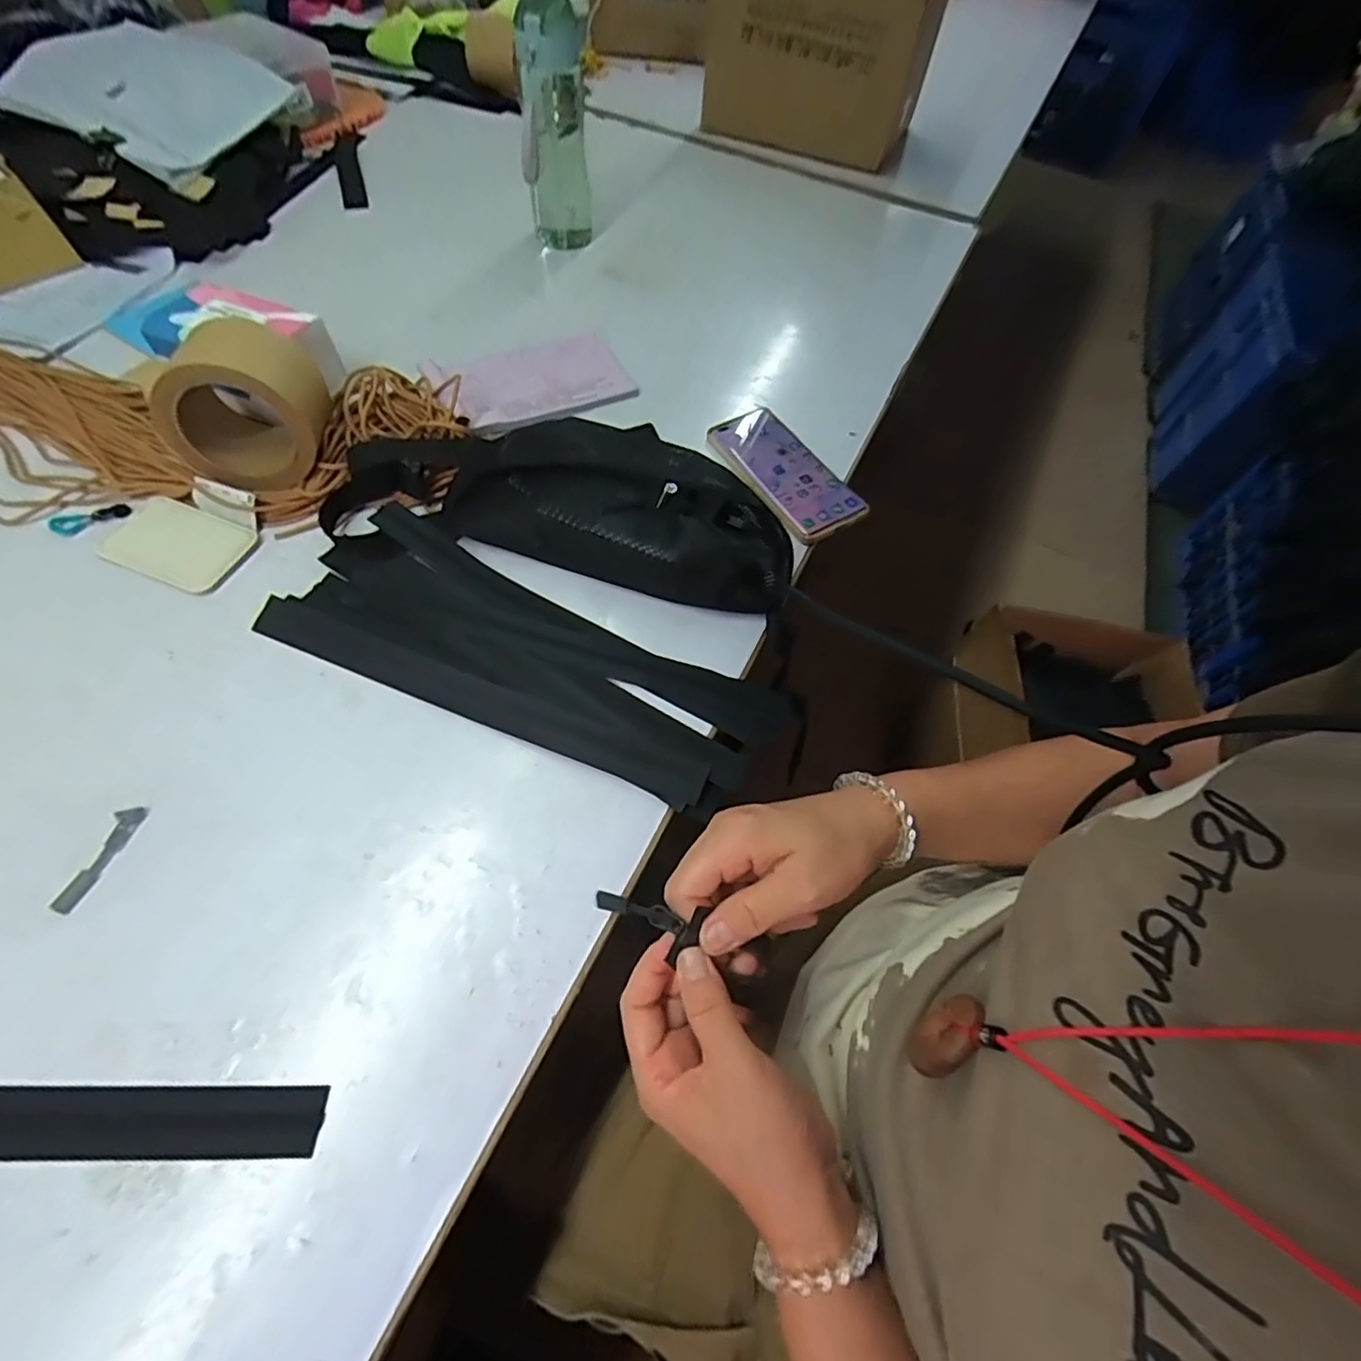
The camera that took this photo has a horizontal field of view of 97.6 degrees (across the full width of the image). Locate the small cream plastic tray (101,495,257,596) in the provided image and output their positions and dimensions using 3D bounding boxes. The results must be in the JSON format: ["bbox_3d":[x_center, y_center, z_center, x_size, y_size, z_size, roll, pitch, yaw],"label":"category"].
[{"bbox_3d":[-0.406,-0.111,0.479,0.102,0.005,0.068,19,61,7],"label":"small cream plastic tray"}]

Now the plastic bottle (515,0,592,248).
[{"bbox_3d":[-0.140,-0.611,0.672,0.077,0.212,0.056,-7,62,-8],"label":"plastic bottle"}]

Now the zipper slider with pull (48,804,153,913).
[{"bbox_3d":[-0.351,0.107,0.361,0.011,0.008,0.065,13,61,3],"label":"zipper slider with pull"}]

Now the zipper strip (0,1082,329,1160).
[{"bbox_3d":[-0.363,0.224,0.297,0.351,0.009,0.037,2,61,-3],"label":"zipper strip"}]

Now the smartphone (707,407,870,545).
[{"bbox_3d":[0.100,-0.199,0.574,0.076,0.017,0.169,-27,66,-18],"label":"smartphone"}]

